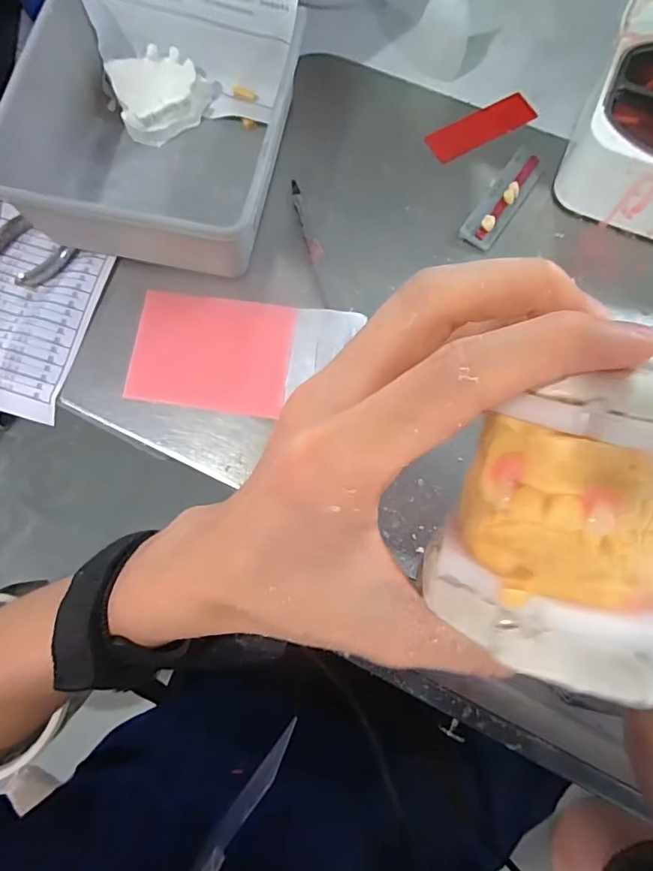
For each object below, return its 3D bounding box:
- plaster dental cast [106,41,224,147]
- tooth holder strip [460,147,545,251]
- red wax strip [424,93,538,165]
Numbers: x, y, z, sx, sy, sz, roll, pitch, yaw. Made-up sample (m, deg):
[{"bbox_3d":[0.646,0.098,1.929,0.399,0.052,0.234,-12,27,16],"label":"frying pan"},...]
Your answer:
[{"bbox_3d":[-0.110,-0.237,0.344,0.067,0.029,0.052,-20,77,-3],"label":"plaster dental cast"},{"bbox_3d":[0.121,-0.162,0.335,0.022,0.010,0.085,34,80,9],"label":"tooth holder strip"},{"bbox_3d":[0.113,-0.222,0.357,0.085,0.004,0.028,-31,72,-9],"label":"red wax strip"}]

